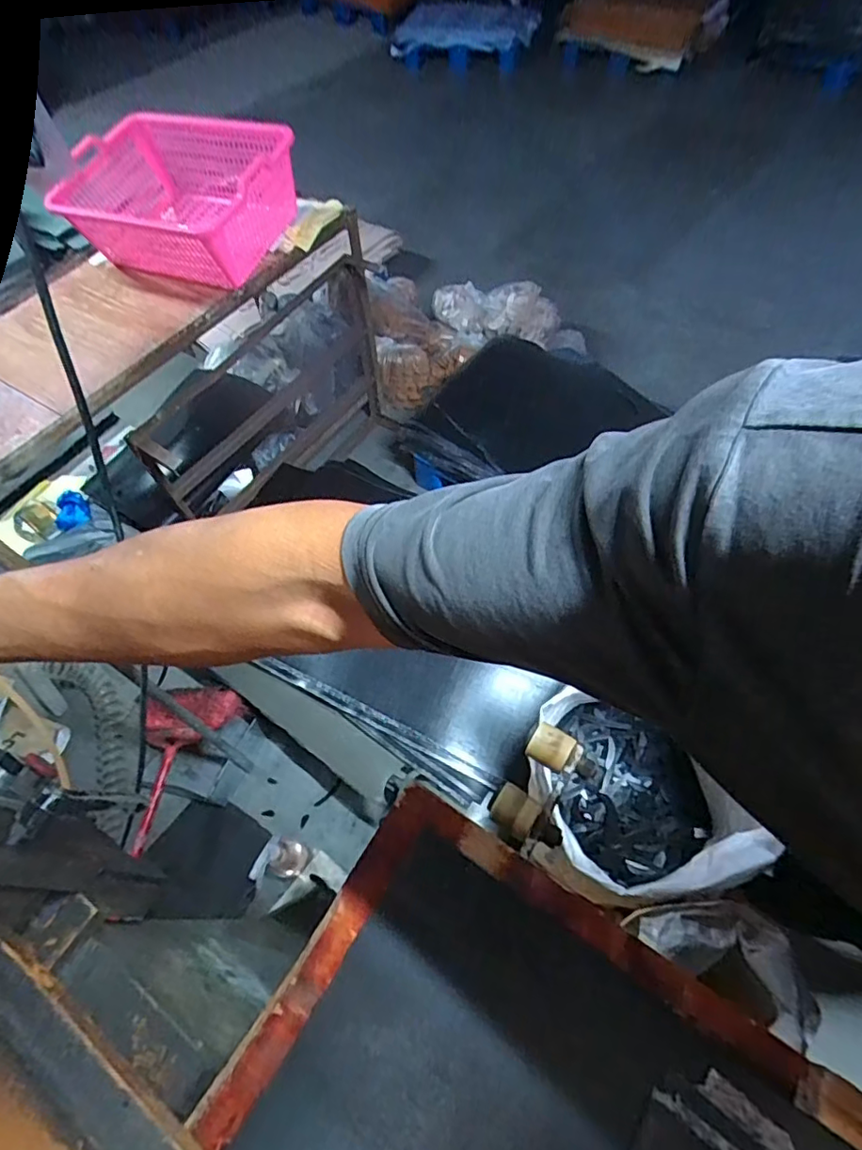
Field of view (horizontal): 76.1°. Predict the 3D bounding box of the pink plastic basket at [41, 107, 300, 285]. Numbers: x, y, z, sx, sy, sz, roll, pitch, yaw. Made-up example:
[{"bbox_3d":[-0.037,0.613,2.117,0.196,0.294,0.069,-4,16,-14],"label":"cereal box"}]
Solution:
[{"bbox_3d":[-0.647,-0.985,1.440,0.518,0.231,0.437,22,61,16],"label":"pink plastic basket"}]

